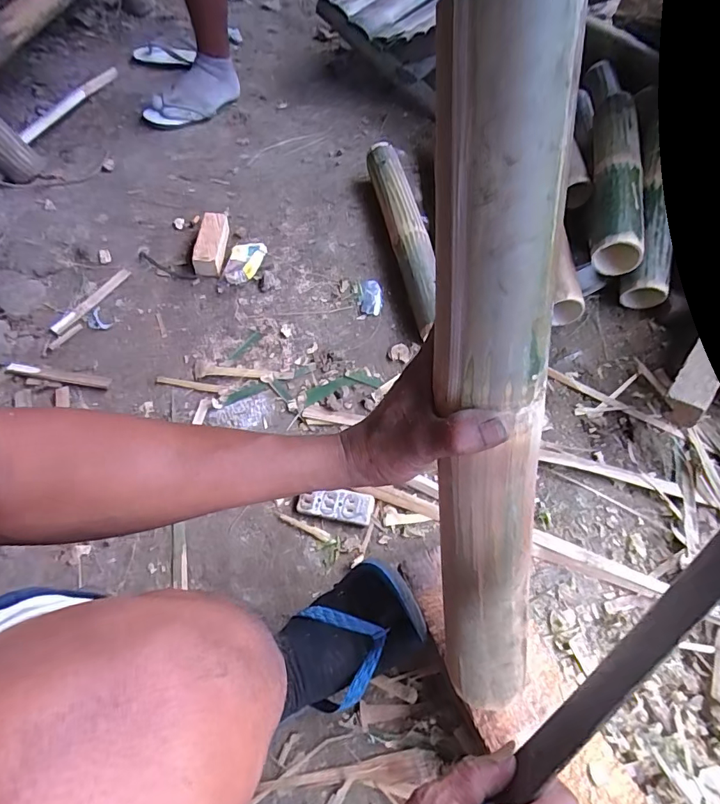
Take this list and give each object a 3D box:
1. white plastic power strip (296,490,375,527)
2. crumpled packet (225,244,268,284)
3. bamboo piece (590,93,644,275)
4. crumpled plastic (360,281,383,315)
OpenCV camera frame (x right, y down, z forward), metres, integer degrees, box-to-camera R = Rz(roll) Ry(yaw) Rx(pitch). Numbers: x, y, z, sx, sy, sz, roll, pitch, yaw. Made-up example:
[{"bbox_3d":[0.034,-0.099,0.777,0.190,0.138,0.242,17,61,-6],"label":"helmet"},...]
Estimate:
[{"bbox_3d":[-0.035,0.143,0.649,0.106,0.014,0.042,9,61,9],"label":"white plastic power strip"},{"bbox_3d":[-0.225,-0.271,0.899,0.069,0.028,0.100,5,60,7],"label":"crumpled packet"},{"bbox_3d":[0.502,-0.456,0.903,0.080,0.081,0.534,13,62,11],"label":"bamboo piece"},{"bbox_3d":[0.022,-0.198,0.869,0.039,0.010,0.088,-1,60,3],"label":"crumpled plastic"}]

